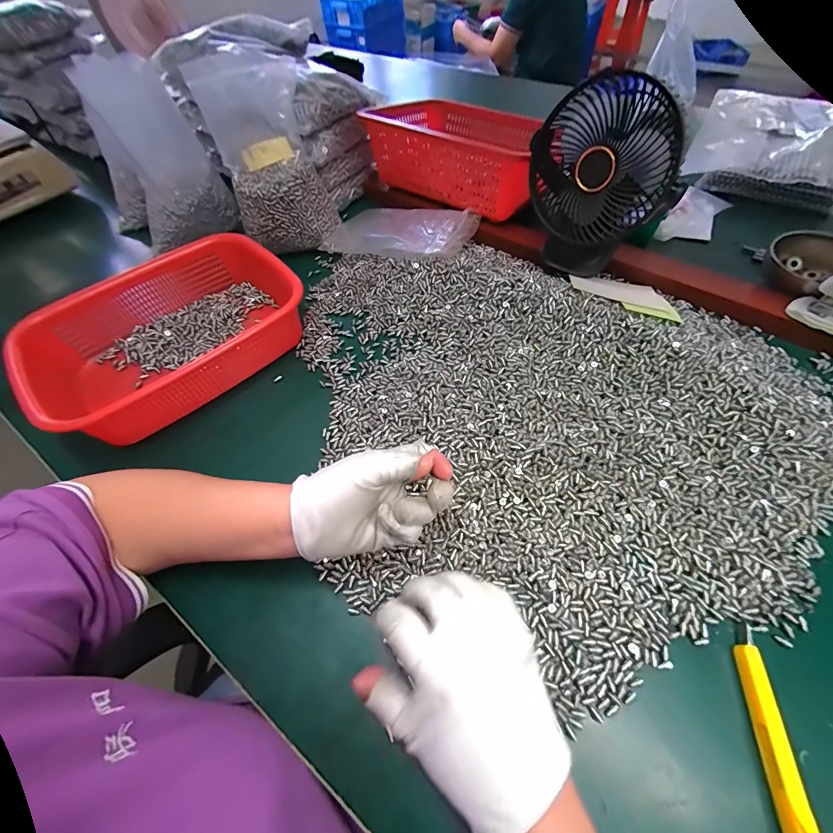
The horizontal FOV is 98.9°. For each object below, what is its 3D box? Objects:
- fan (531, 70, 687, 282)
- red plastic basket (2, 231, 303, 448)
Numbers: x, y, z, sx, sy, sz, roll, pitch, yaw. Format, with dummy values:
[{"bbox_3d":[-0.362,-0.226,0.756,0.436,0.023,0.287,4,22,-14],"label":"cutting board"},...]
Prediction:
[{"bbox_3d":[0.204,-0.254,0.414,0.158,0.184,0.069,23,63,15],"label":"fan"},{"bbox_3d":[-0.280,-0.102,0.427,0.286,0.075,0.203,-40,65,-19],"label":"red plastic basket"}]

